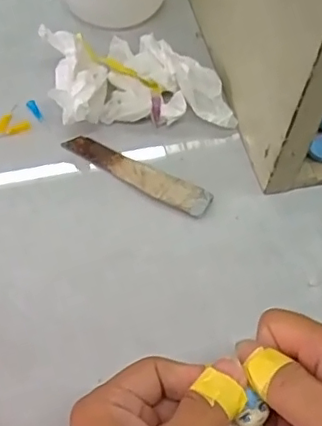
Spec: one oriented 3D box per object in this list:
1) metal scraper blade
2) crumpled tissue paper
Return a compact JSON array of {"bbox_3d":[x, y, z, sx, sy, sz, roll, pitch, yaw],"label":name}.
[{"bbox_3d":[-0.018,-0.029,0.425,0.117,0.007,0.025,27,54,16],"label":"metal scraper blade"},{"bbox_3d":[-0.017,-0.106,0.448,0.133,0.040,0.085,-7,61,-7],"label":"crumpled tissue paper"}]

